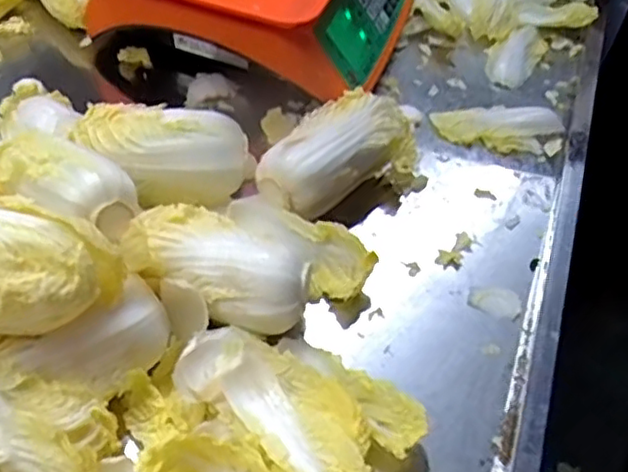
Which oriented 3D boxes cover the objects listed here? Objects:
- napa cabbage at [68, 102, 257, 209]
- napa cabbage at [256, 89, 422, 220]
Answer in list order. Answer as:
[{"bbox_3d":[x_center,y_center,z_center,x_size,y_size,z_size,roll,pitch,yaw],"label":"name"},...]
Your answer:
[{"bbox_3d":[-0.123,-0.073,0.548,0.142,0.055,0.072,2,51,-5],"label":"napa cabbage"},{"bbox_3d":[0.022,-0.069,0.579,0.156,0.067,0.072,-28,59,-25],"label":"napa cabbage"}]

